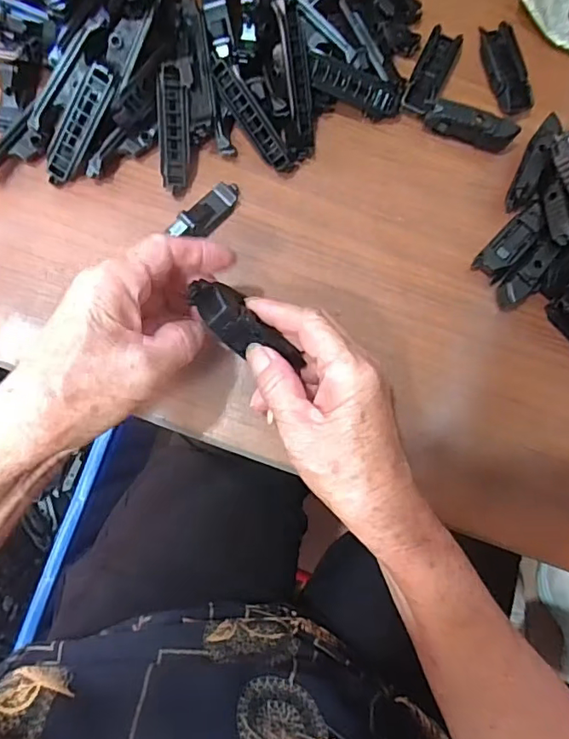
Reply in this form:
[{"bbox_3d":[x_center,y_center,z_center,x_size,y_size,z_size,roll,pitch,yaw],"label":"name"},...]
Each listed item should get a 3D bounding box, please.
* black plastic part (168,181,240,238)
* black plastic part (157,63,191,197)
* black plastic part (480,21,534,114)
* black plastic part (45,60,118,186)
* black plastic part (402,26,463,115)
[{"bbox_3d":[-0.051,-0.104,0.340,0.019,0.013,0.055,45,67,2],"label":"black plastic part"},{"bbox_3d":[-0.071,-0.156,0.337,0.019,0.007,0.076,-1,106,-3],"label":"black plastic part"},{"bbox_3d":[0.158,-0.215,0.364,0.026,0.013,0.064,-12,85,-4],"label":"black plastic part"},{"bbox_3d":[-0.131,-0.155,0.329,0.018,0.011,0.078,30,111,-21],"label":"black plastic part"},{"bbox_3d":[0.103,-0.208,0.358,0.023,0.012,0.063,25,84,0],"label":"black plastic part"}]

